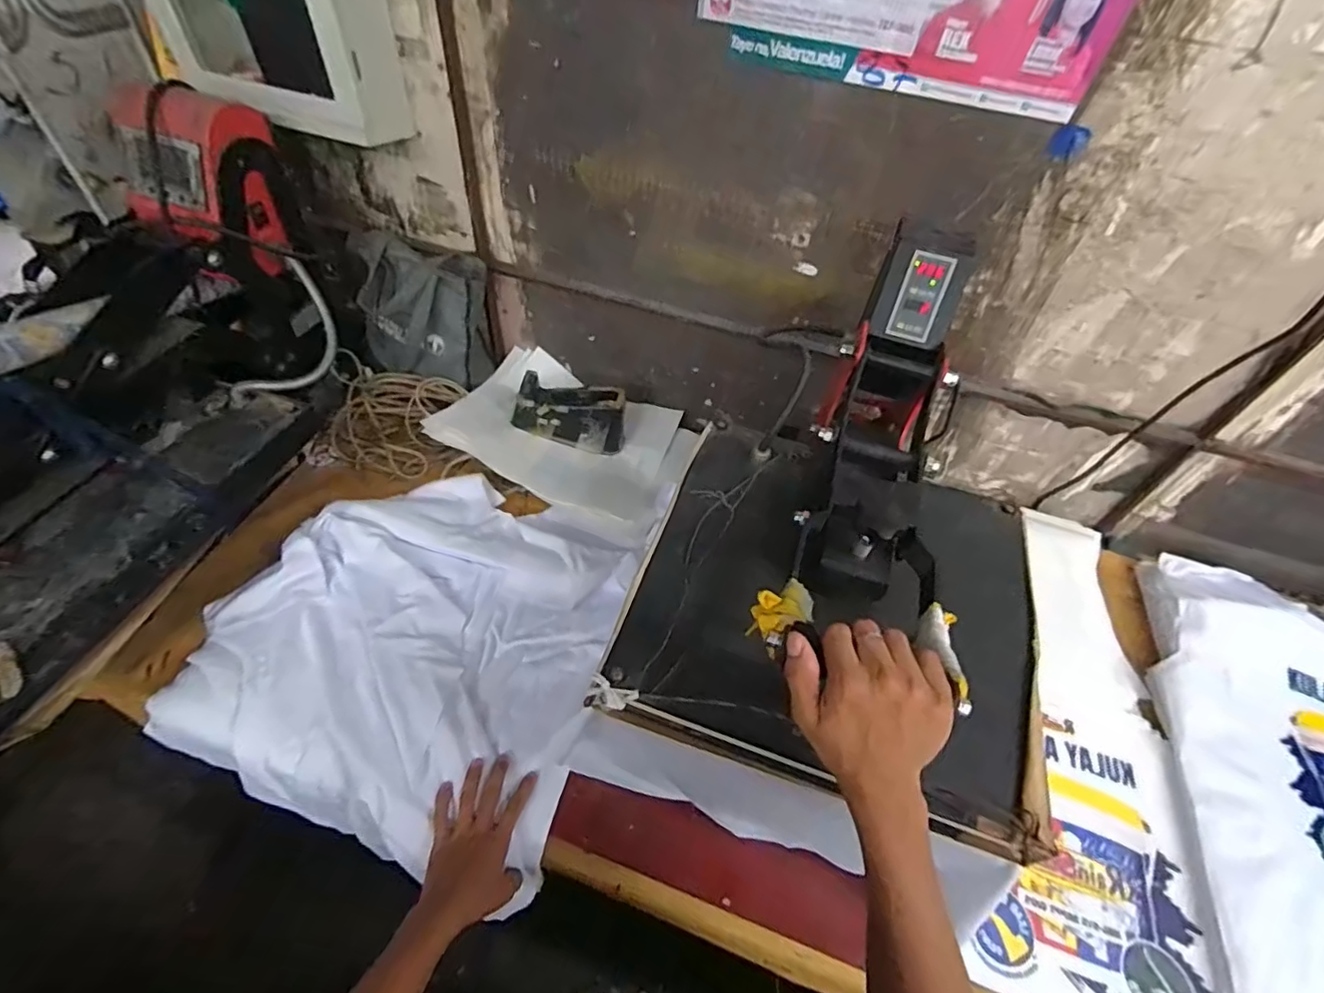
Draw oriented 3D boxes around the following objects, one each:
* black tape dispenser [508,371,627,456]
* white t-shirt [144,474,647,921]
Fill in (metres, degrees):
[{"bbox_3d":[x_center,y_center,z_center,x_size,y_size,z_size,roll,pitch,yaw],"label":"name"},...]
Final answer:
[{"bbox_3d":[-0.173,-0.157,1.071,0.204,0.100,0.088,11,50,3],"label":"black tape dispenser"},{"bbox_3d":[-0.325,0.187,0.810,0.525,0.089,0.492,19,51,9],"label":"white t-shirt"}]

